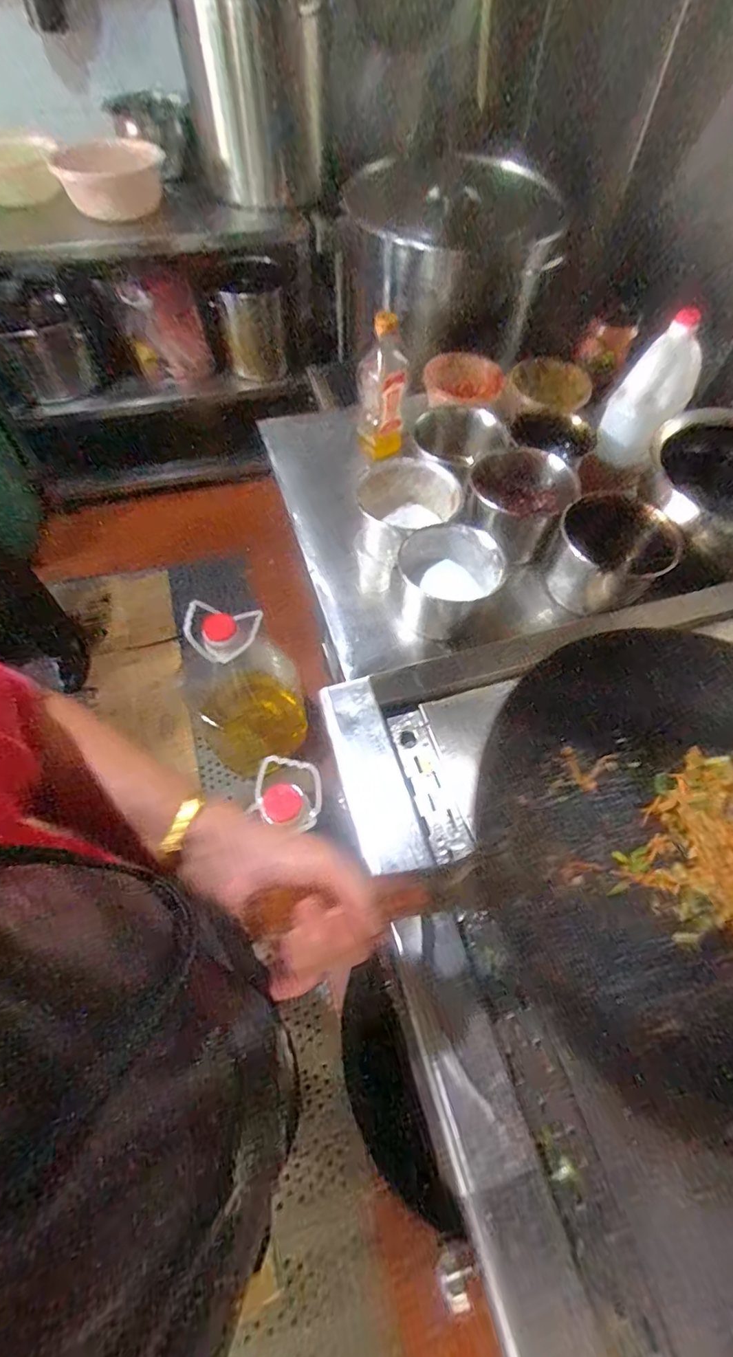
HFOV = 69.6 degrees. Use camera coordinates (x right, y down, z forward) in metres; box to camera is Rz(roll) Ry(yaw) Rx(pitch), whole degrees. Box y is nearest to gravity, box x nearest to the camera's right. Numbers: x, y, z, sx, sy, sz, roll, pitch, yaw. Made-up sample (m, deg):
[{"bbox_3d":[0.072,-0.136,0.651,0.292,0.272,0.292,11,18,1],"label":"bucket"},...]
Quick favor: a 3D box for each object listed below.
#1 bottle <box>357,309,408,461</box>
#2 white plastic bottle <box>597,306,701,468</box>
[{"bbox_3d":[0.026,-0.492,0.898,0.082,0.221,0.092,-1,59,-2],"label":"bottle"},{"bbox_3d":[0.424,-0.426,0.790,0.097,0.217,0.074,35,25,18],"label":"white plastic bottle"}]

